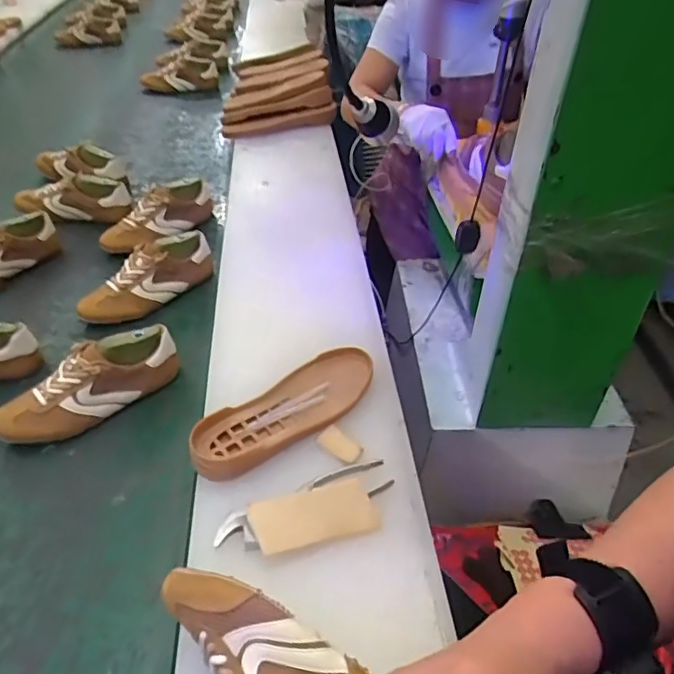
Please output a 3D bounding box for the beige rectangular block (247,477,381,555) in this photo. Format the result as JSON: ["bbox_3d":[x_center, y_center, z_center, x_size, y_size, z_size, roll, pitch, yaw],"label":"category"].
[{"bbox_3d":[-0.024,0.184,0.578,0.123,0.015,0.057,-11,68,-19],"label":"beige rectangular block"}]

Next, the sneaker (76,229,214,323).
[{"bbox_3d":[-0.310,-0.094,0.931,0.240,0.091,0.078,-37,55,-24],"label":"sneaker"}]

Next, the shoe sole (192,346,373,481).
[{"bbox_3d":[-0.058,0.085,0.683,0.085,0.024,0.256,31,47,34],"label":"shoe sole"}]

